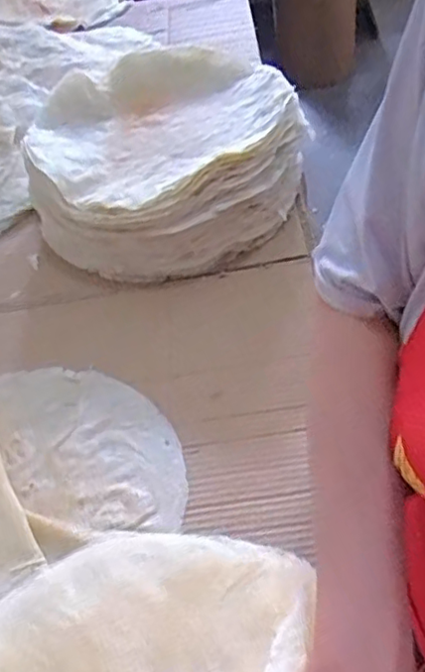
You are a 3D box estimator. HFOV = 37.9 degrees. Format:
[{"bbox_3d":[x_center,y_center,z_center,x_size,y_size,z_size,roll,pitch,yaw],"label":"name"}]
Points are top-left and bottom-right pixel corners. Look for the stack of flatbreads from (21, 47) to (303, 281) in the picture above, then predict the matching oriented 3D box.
[{"bbox_3d":[-0.061,-0.222,0.855,0.341,0.203,0.294,17,51,26],"label":"stack of flatbreads"}]

